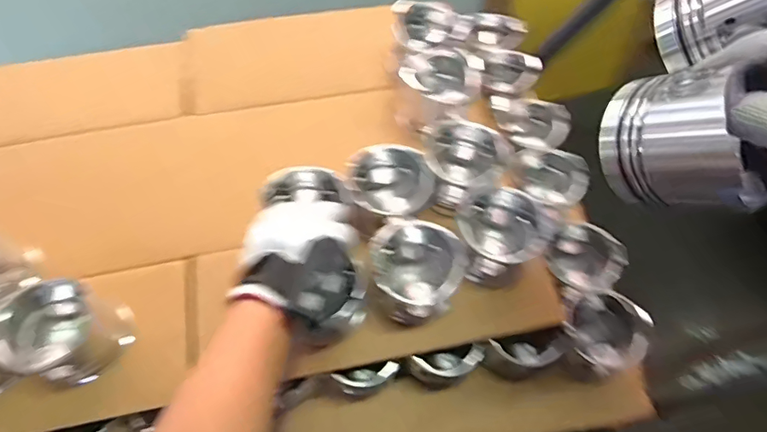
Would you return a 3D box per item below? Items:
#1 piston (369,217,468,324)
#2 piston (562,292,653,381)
[{"bbox_3d":[0.033,0.059,0.515,0.097,0.073,0.094,0,62,0],"label":"piston"},{"bbox_3d":[0.255,0.145,0.586,0.085,0.087,0.089,27,65,14],"label":"piston"}]

